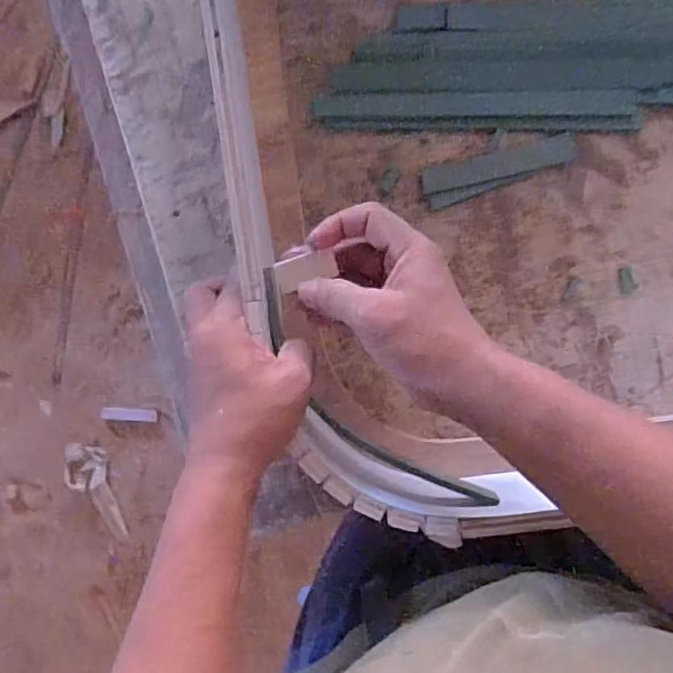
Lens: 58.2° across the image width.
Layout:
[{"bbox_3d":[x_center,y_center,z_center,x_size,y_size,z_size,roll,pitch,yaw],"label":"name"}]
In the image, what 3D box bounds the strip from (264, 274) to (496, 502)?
[{"bbox_3d":[0.016,0.050,0.427,0.053,0.021,0.224,-43,92,5],"label":"strip"}]

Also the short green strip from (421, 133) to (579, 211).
[{"bbox_3d":[0.130,-0.133,0.483,0.121,0.005,0.031,-15,93,4],"label":"short green strip"}]

